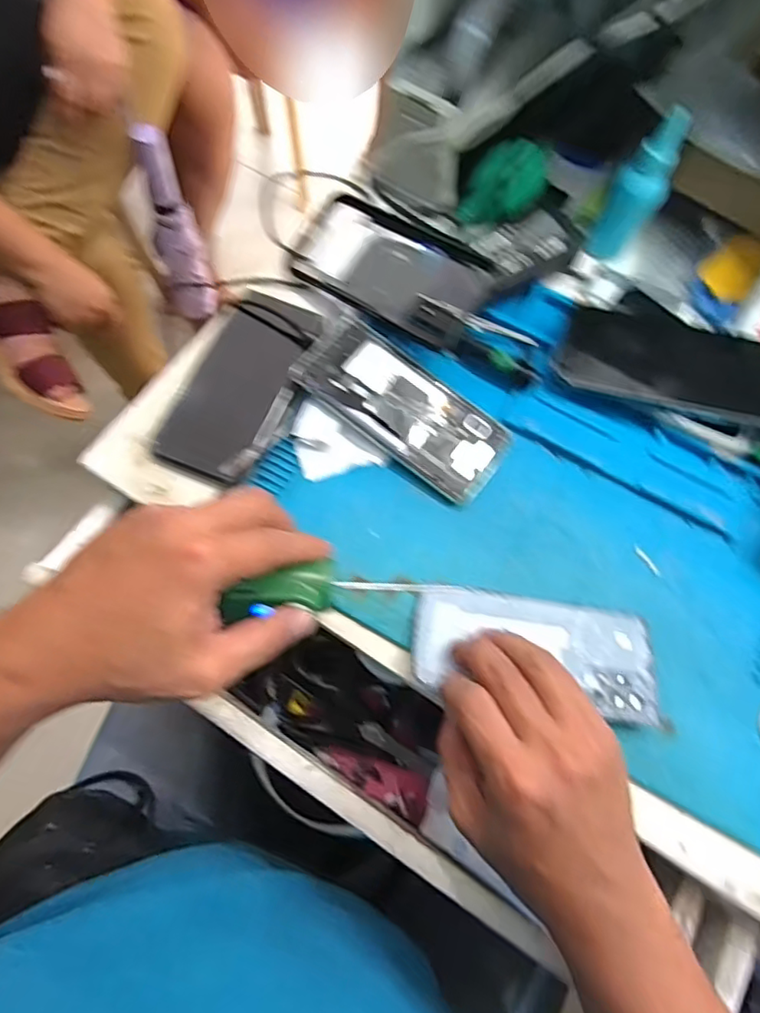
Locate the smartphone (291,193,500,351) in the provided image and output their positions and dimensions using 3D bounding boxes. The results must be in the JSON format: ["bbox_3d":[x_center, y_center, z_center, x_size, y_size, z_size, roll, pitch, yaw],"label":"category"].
[{"bbox_3d":[0.010,-0.189,0.457,0.160,0.012,0.079,33,90,19],"label":"smartphone"}]

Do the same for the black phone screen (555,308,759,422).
[{"bbox_3d":[0.223,-0.110,0.444,0.158,0.011,0.064,13,85,8],"label":"black phone screen"}]

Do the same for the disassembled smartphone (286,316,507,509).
[{"bbox_3d":[0.018,-0.075,0.429,0.160,0.015,0.071,37,71,10],"label":"disassembled smartphone"}]

